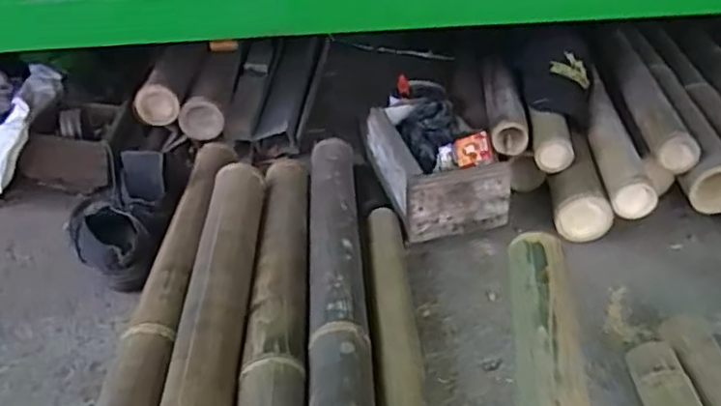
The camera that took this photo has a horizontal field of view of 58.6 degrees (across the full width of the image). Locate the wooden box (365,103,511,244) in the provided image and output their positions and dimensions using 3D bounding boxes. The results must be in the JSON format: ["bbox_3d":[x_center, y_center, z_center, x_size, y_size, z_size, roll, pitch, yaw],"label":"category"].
[{"bbox_3d":[0.124,-0.067,1.113,0.170,0.108,0.280,-11,34,-12],"label":"wooden box"}]

